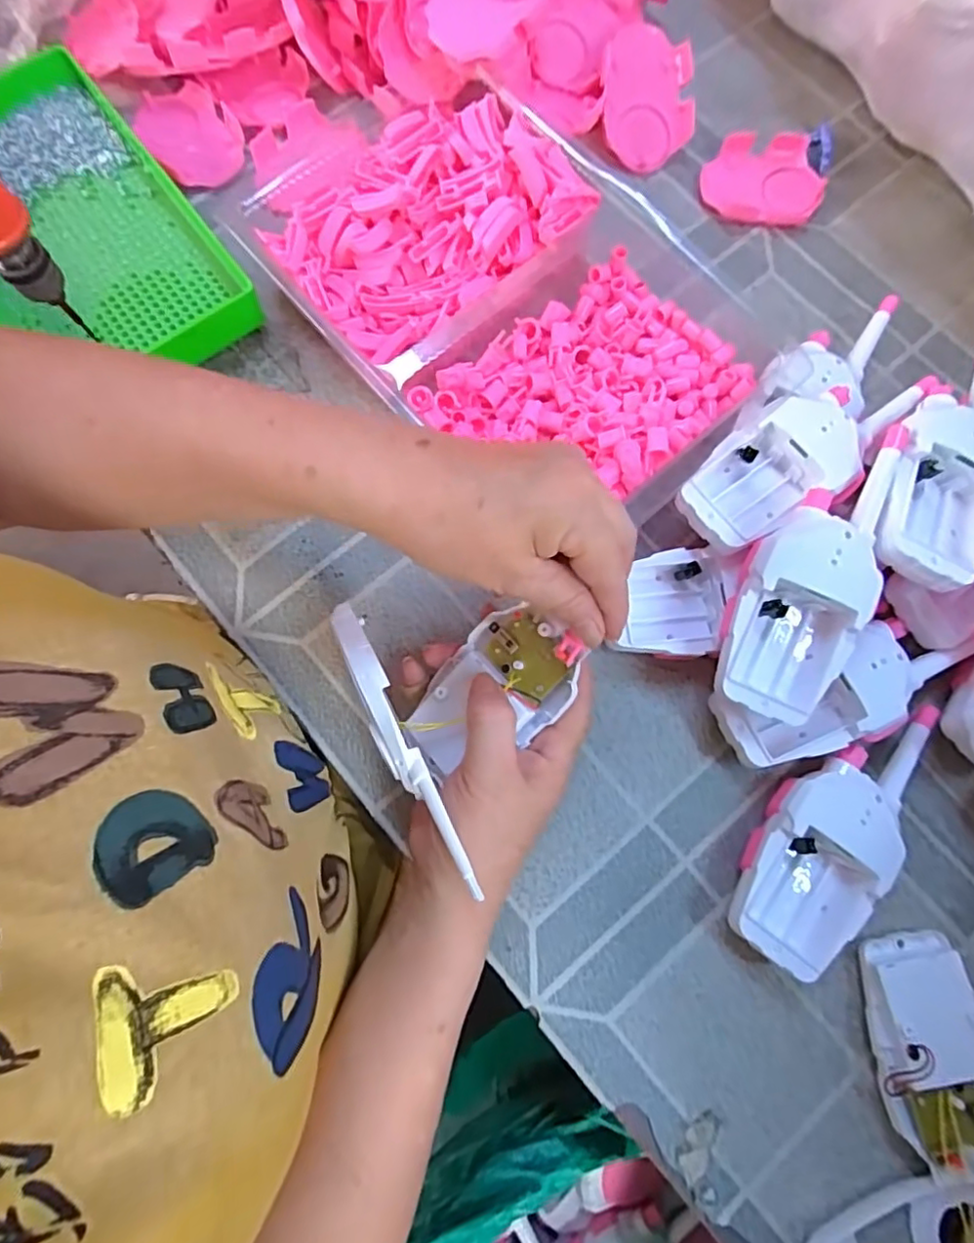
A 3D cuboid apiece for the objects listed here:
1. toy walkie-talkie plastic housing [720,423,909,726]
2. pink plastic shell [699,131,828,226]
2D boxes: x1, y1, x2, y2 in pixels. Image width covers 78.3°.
[{"bbox_3d":[0.174,-0.028,0.318,0.063,0.029,0.161,26,93,4],"label":"toy walkie-talkie plastic housing"},{"bbox_3d":[0.199,-0.317,0.429,0.086,0.012,0.064,-5,79,-2],"label":"pink plastic shell"}]

